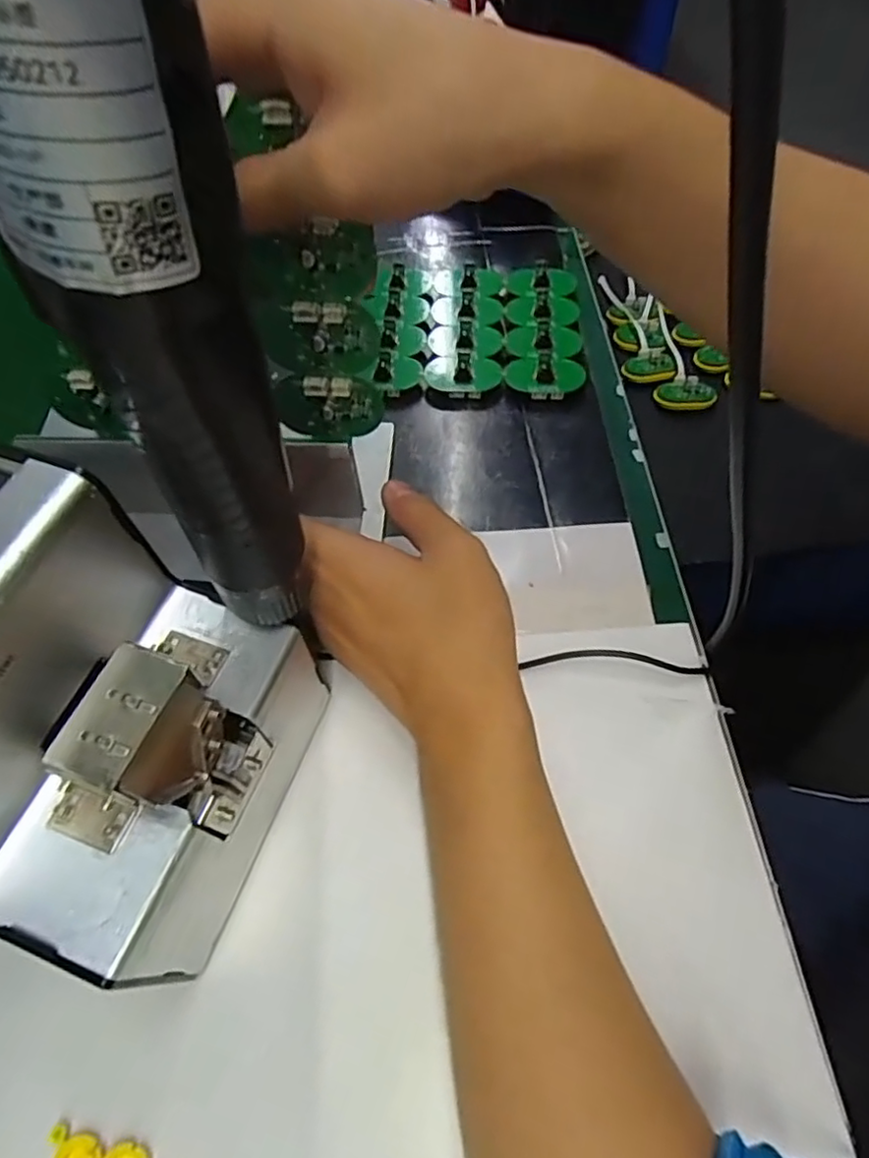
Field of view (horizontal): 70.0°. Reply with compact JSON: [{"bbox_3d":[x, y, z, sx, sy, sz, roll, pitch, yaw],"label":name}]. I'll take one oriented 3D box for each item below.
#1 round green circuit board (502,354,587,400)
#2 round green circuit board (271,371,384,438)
[{"bbox_3d":[0.074,-0.137,0.416,0.053,0.011,0.032,1,58,5],"label":"round green circuit board"},{"bbox_3d":[-0.051,-0.081,0.296,0.050,0.034,0.008,2,48,-3],"label":"round green circuit board"}]

